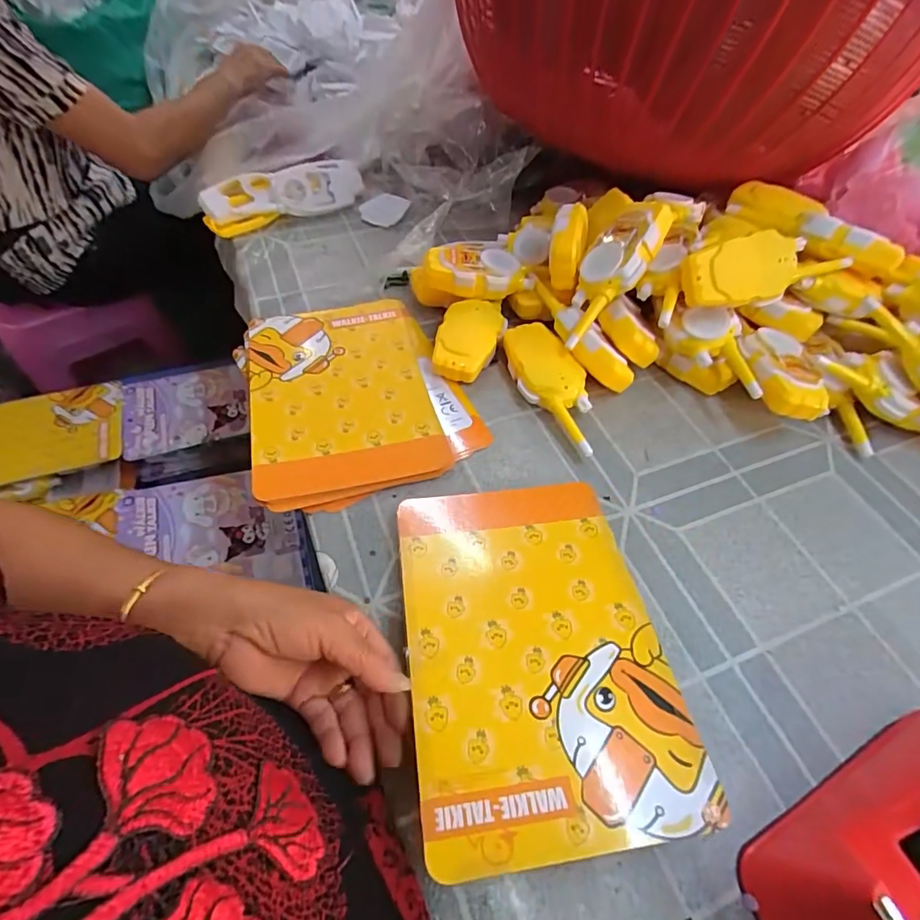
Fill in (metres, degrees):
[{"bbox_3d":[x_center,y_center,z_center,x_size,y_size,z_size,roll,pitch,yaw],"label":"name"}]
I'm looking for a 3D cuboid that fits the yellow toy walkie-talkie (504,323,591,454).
[{"bbox_3d":[0.093,-0.077,0.496,0.056,0.036,0.164,-18,59,-15],"label":"yellow toy walkie-talkie"}]

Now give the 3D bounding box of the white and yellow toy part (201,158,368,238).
[{"bbox_3d":[-0.245,-0.376,0.690,0.229,0.036,0.077,-25,61,-19],"label":"white and yellow toy part"}]

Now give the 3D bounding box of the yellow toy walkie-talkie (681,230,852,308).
[{"bbox_3d":[0.292,-0.181,0.468,0.160,0.062,0.034,-8,13,-4],"label":"yellow toy walkie-talkie"}]

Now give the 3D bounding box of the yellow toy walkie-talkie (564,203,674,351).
[{"bbox_3d":[0.147,-0.187,0.492,0.063,0.034,0.156,33,96,18],"label":"yellow toy walkie-talkie"}]

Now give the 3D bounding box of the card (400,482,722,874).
[{"bbox_3d":[0.049,0.118,0.339,0.168,0.004,0.245,-5,47,-7],"label":"card"}]

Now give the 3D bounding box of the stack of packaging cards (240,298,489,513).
[{"bbox_3d":[-0.109,-0.071,0.496,0.208,0.016,0.247,-17,58,-15],"label":"stack of packaging cards"}]

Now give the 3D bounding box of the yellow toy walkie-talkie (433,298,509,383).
[{"bbox_3d":[0.011,-0.130,0.531,0.066,0.034,0.100,11,56,4],"label":"yellow toy walkie-talkie"}]

